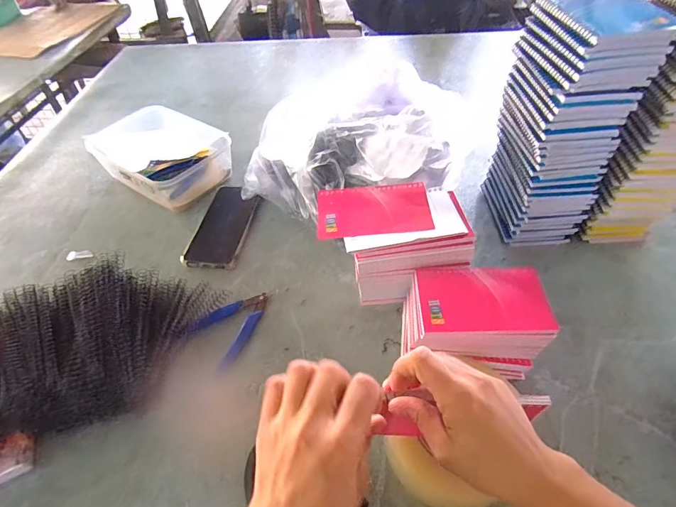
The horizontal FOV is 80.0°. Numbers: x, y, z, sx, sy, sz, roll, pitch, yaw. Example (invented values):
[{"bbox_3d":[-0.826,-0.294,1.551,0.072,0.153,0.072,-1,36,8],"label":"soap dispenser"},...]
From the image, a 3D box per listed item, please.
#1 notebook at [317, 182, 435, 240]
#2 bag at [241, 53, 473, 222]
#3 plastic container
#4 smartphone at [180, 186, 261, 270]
[{"bbox_3d":[0.041,-0.052,0.470,0.128,0.005,0.076,-4,52,2],"label":"notebook"},{"bbox_3d":[0.021,-0.164,0.630,0.332,0.152,0.200,7,50,10],"label":"bag"},{"bbox_3d":[-0.306,-0.180,0.716,0.222,0.078,0.188,31,57,27],"label":"plastic container"},{"bbox_3d":[-0.176,-0.043,0.617,0.081,0.012,0.155,7,53,7],"label":"smartphone"}]

